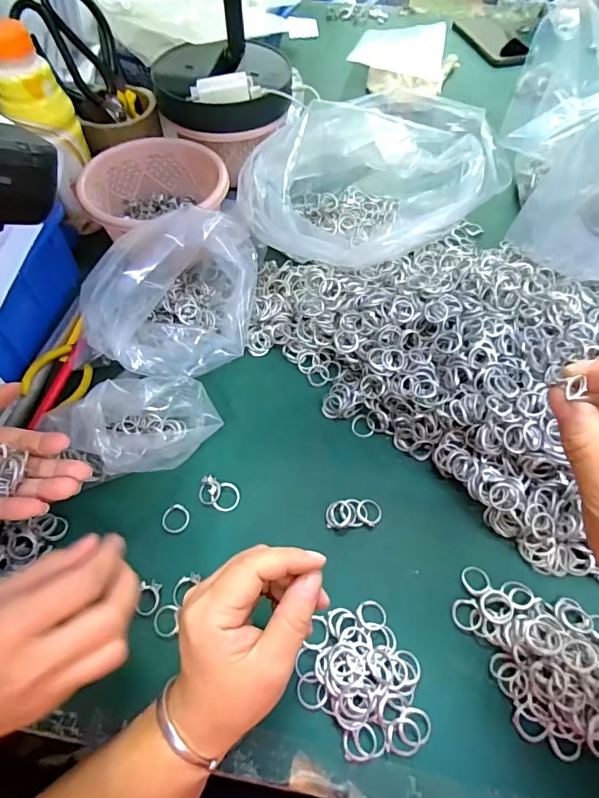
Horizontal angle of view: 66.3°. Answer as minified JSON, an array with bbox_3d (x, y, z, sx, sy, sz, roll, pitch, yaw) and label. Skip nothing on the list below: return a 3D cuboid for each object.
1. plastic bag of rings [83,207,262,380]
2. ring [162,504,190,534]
[{"bbox_3d":[-0.108,-0.088,0.420,0.118,0.101,0.159,27,60,16],"label":"plastic bag of rings"},{"bbox_3d":[-0.100,0.097,0.371,0.021,0.004,0.022,0,57,0],"label":"ring"}]

